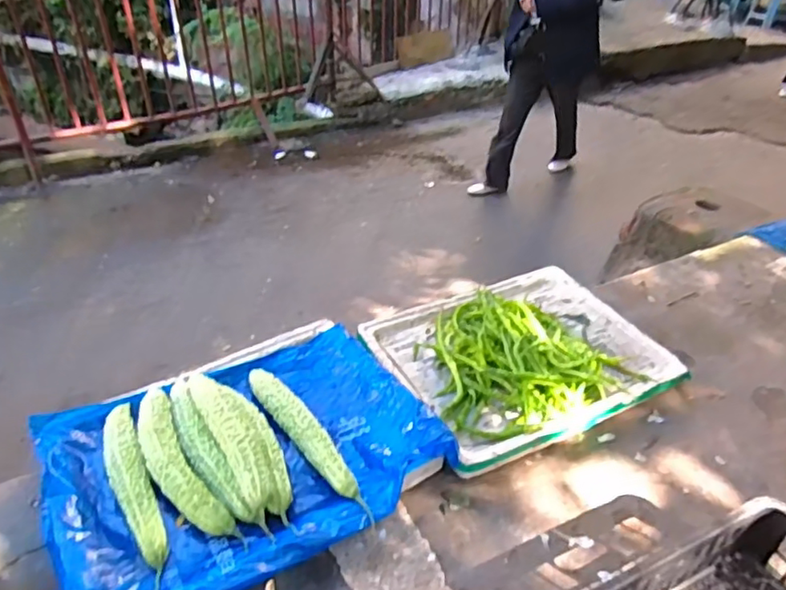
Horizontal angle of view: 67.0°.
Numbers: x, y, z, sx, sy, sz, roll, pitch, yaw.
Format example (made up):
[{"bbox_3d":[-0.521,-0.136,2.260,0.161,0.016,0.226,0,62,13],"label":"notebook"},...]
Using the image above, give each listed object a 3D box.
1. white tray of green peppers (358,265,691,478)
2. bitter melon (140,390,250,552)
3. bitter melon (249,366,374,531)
[{"bbox_3d":[0.278,0.112,1.308,0.591,0.105,0.458,-16,41,-23],"label":"white tray of green peppers"},{"bbox_3d":[-0.367,0.290,1.007,0.079,0.064,0.349,-23,44,-30],"label":"bitter melon"},{"bbox_3d":[-0.151,0.255,1.066,0.053,0.049,0.394,-24,44,-31],"label":"bitter melon"}]

